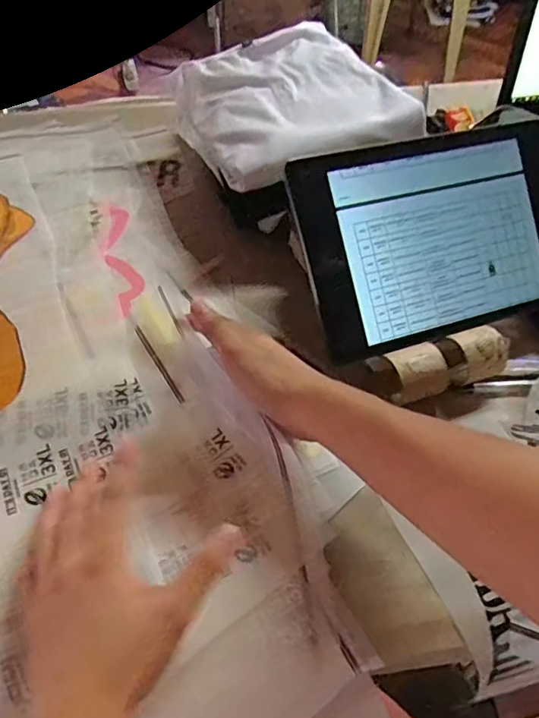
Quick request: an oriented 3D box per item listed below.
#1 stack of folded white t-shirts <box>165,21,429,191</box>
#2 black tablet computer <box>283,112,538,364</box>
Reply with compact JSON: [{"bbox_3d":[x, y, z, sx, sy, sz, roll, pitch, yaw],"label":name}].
[{"bbox_3d":[0.023,-0.279,0.596,0.217,0.058,0.262,-20,53,-15],"label":"stack of folded white t-shirts"},{"bbox_3d":[0.145,-0.109,0.468,0.252,0.017,0.169,-18,93,-16],"label":"black tablet computer"}]

